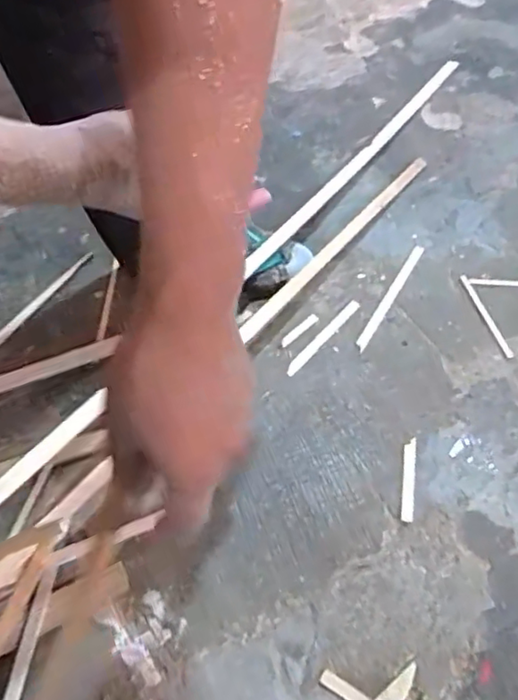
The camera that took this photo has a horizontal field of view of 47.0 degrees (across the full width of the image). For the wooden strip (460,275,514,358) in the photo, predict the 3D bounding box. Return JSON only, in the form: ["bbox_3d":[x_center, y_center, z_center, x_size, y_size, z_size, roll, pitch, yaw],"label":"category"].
[{"bbox_3d":[0.298,-0.047,0.784,0.010,0.004,0.142,-14,56,-4],"label":"wooden strip"}]

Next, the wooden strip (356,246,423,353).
[{"bbox_3d":[0.182,-0.075,0.810,0.015,0.007,0.206,26,62,20],"label":"wooden strip"}]

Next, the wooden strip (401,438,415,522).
[{"bbox_3d":[0.164,0.140,0.651,0.013,0.004,0.096,6,55,9],"label":"wooden strip"}]

